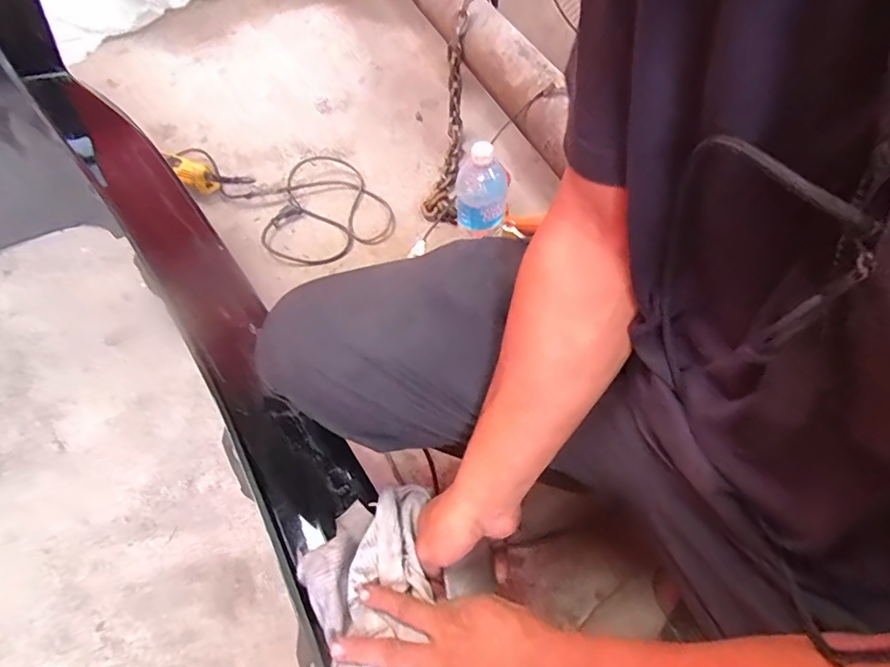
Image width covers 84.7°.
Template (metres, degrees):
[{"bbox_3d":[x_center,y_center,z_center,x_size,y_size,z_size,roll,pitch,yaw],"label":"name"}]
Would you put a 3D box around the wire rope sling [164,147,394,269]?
[{"bbox_3d":[-0.341,-0.306,1.013,0.508,0.056,0.256,33,64,22],"label":"wire rope sling"}]

